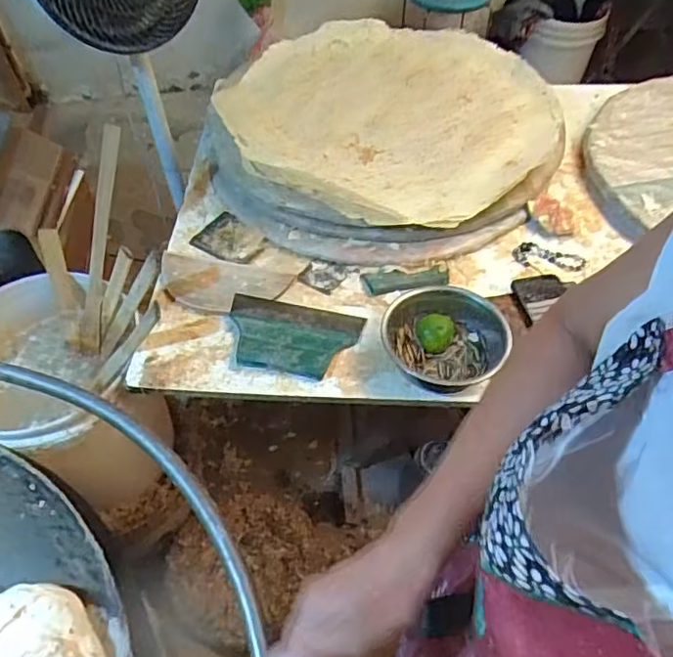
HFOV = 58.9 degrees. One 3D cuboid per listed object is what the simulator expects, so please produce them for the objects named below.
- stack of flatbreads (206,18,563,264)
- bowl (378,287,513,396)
[{"bbox_3d":[0.084,-0.376,1.093,0.586,0.084,0.596,23,57,18],"label":"stack of flatbreads"},{"bbox_3d":[0.145,0.020,0.815,0.159,0.064,0.150,-1,53,1],"label":"bowl"}]

